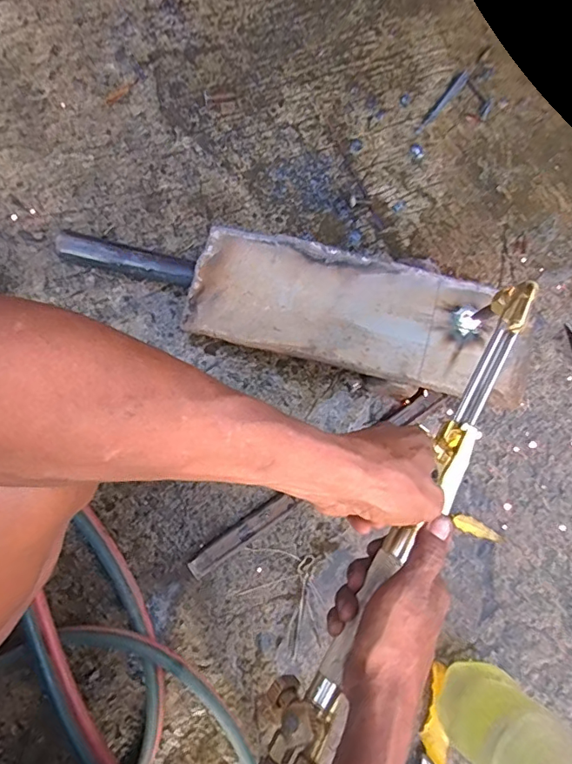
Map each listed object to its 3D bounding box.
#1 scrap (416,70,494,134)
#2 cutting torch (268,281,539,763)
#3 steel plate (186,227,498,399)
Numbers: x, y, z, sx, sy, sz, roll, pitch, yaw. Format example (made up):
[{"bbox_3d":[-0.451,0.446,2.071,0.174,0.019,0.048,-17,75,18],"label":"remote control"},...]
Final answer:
[{"bbox_3d":[0.232,-0.363,0.675,0.064,0.007,0.115,40,79,2],"label":"scrap"},{"bbox_3d":[0.108,0.095,0.408,0.045,0.050,0.443,31,75,6],"label":"cutting torch"},{"bbox_3d":[0.062,-0.084,0.568,0.327,0.007,0.132,14,82,0],"label":"steel plate"}]

